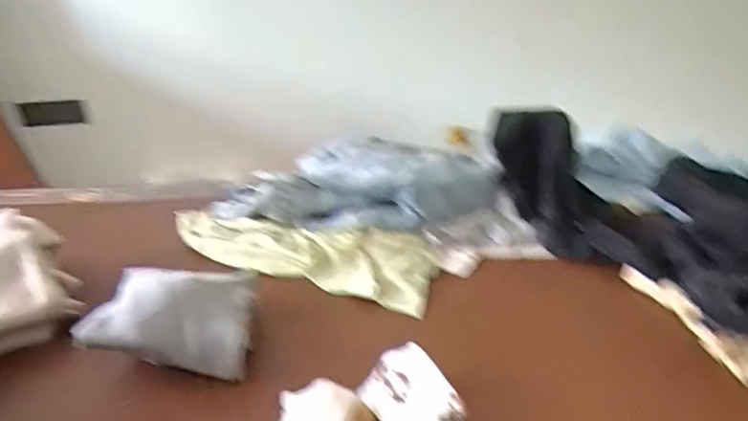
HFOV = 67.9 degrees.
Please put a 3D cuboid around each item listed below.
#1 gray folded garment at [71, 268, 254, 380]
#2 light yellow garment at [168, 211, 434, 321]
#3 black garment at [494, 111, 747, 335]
[{"bbox_3d":[-0.228,0.127,0.652,0.166,0.073,0.134,-4,27,2],"label":"gray folded garment"},{"bbox_3d":[-0.123,0.053,0.821,0.432,0.042,0.109,8,29,23],"label":"light yellow garment"},{"bbox_3d":[0.353,0.012,0.693,0.176,0.133,0.567,-14,28,-17],"label":"black garment"}]

